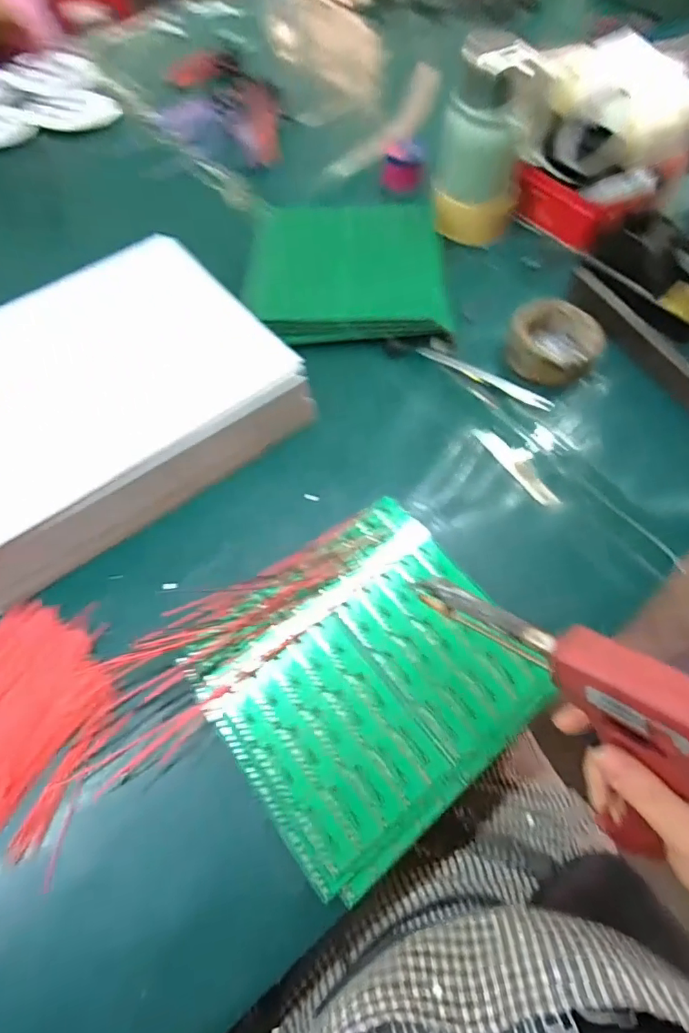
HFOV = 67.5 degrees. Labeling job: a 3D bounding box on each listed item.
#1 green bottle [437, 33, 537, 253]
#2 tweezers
[{"bbox_3d":[0.160,-0.416,0.588,0.099,0.183,0.091,14,63,5],"label":"green bottle"},{"bbox_3d":[0.150,-0.148,0.551,0.149,0.009,0.015,28,65,12],"label":"tweezers"}]

